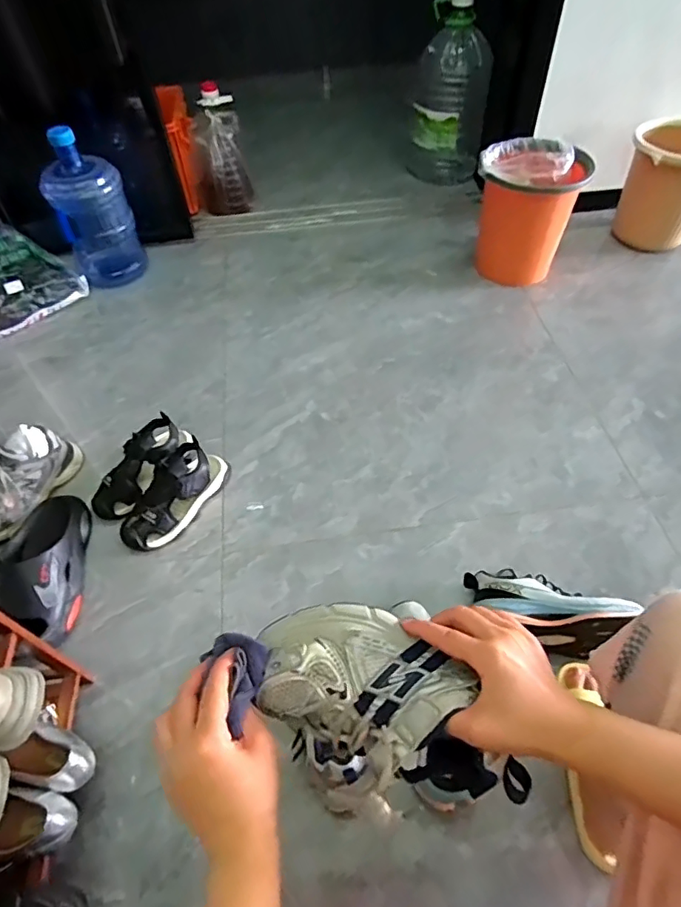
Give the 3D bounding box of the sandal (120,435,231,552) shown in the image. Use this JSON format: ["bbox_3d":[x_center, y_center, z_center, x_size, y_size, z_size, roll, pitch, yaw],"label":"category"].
[{"bbox_3d":[-0.324,0.077,1.006,0.106,0.086,0.239,27,60,19],"label":"sandal"}]

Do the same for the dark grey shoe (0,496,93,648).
[{"bbox_3d":[-0.522,0.198,0.917,0.114,0.089,0.276,-9,55,-4],"label":"dark grey shoe"}]

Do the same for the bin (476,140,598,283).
[{"bbox_3d":[0.484,-0.644,1.384,0.258,0.296,0.218,15,57,12],"label":"bin"}]

